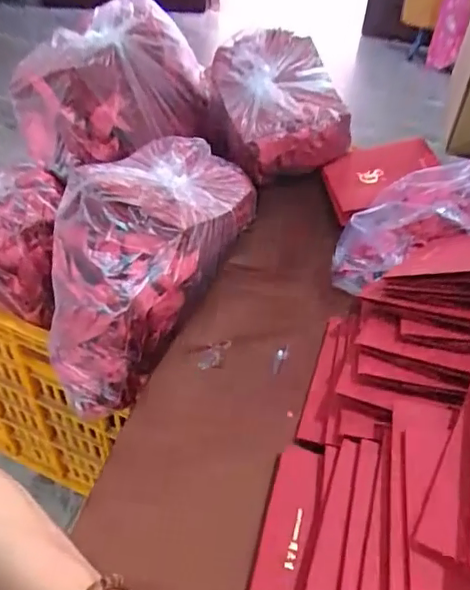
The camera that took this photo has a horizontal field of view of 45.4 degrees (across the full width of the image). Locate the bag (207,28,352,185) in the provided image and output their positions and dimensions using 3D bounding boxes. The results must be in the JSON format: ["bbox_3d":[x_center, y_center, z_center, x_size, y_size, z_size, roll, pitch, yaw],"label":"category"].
[{"bbox_3d":[0.052,-0.238,0.723,0.173,0.143,0.166,1,43,-4],"label":"bag"}]

